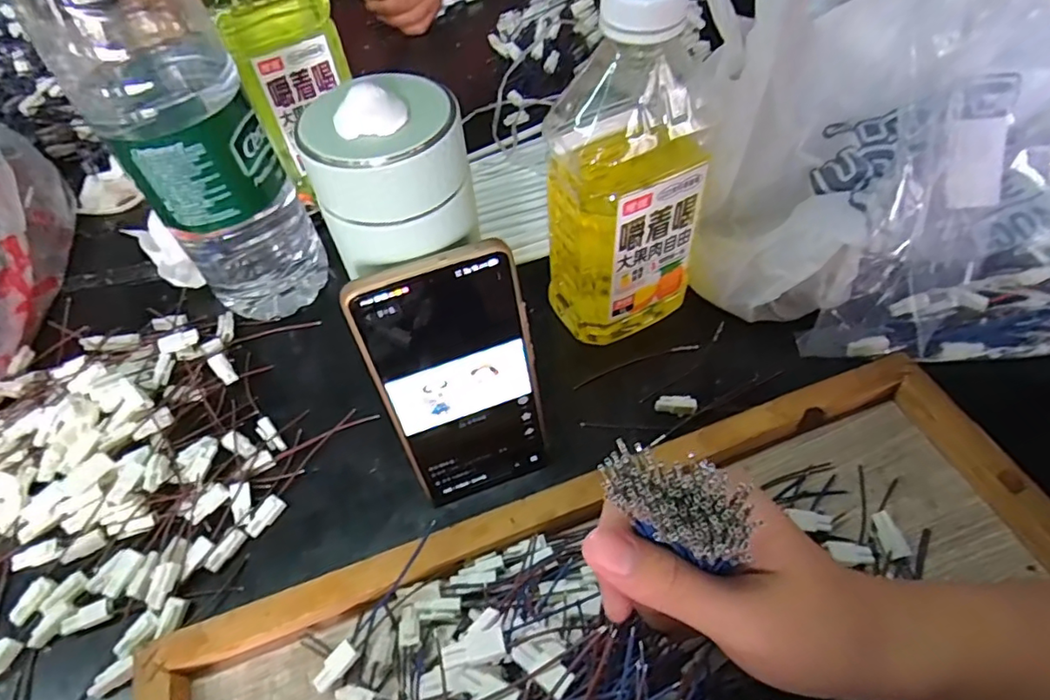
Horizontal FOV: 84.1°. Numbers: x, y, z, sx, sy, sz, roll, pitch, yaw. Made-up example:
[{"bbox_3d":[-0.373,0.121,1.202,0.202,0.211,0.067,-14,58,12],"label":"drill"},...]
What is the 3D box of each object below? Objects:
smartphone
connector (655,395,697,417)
[{"bbox_3d":[-0.032,0.023,0.311,0.080,0.168,0.006,-19,43,-9],"label":"smartphone"},{"bbox_3d":[0.100,0.036,0.386,0.026,0.008,0.011,2,53,16],"label":"connector"}]

